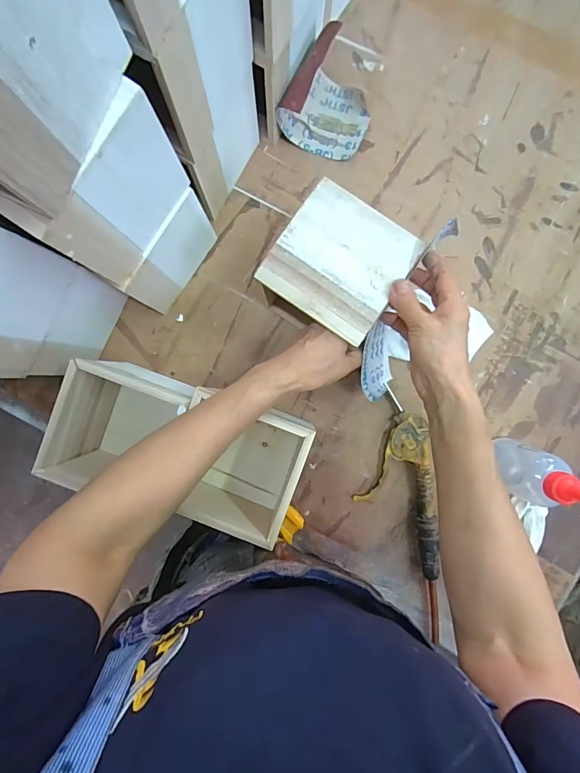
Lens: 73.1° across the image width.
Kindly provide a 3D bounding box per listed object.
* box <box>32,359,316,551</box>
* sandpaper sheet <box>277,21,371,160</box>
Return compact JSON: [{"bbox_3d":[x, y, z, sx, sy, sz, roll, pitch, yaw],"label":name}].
[{"bbox_3d":[-0.112,0.063,0.428,0.243,0.125,0.119,17,90,0],"label":"box"},{"bbox_3d":[0.049,-0.325,0.444,0.090,0.089,0.094,34,90,0],"label":"sandpaper sheet"}]

